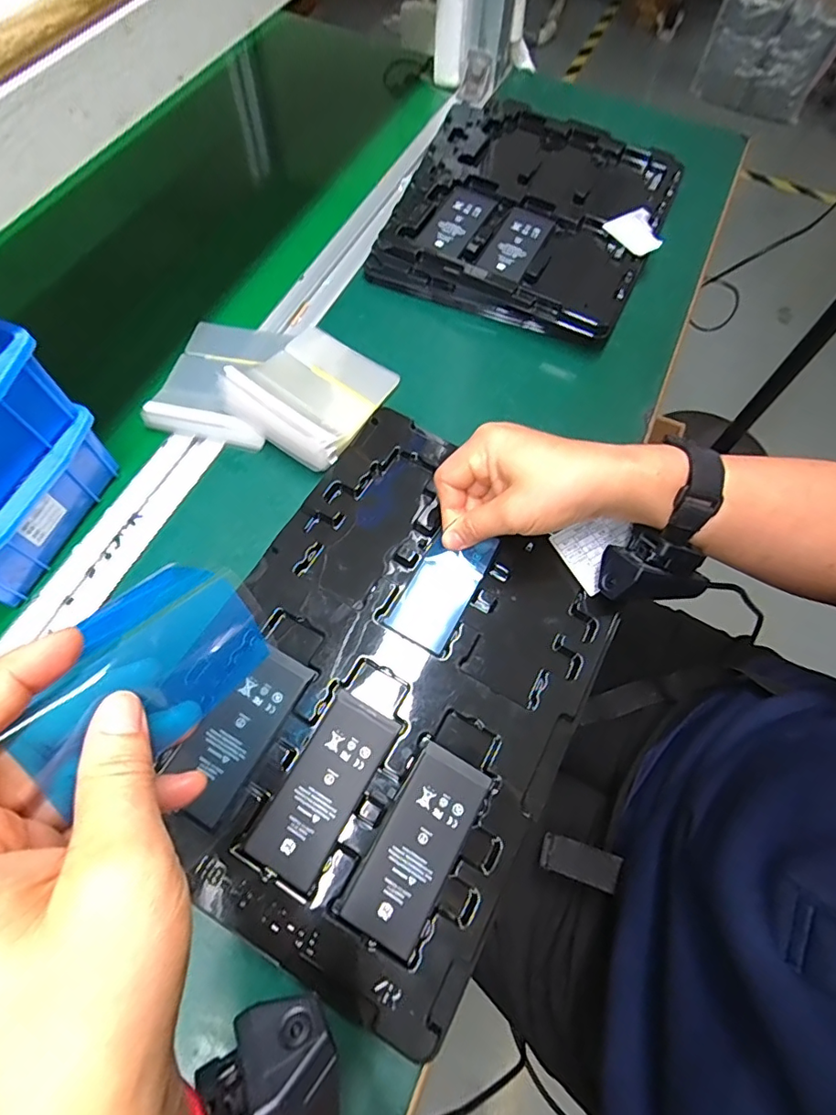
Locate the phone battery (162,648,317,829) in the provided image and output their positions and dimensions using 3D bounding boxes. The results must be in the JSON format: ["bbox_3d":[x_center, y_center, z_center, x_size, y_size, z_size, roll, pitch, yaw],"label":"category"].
[{"bbox_3d":[-0.106,0.100,0.311,0.042,0.004,0.098,28,68,10],"label":"phone battery"}]

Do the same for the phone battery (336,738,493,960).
[{"bbox_3d":[0.001,0.158,0.293,0.043,0.004,0.099,28,68,10],"label":"phone battery"}]

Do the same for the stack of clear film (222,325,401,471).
[{"bbox_3d":[-0.080,-0.134,0.407,0.094,0.040,0.115,31,68,11],"label":"stack of clear film"}]

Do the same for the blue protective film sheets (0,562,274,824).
[{"bbox_3d":[-0.098,0.038,0.196,0.053,0.006,0.099,56,37,-9],"label":"blue protective film sheets"}]

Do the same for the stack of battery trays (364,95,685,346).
[{"bbox_3d":[0.110,-0.340,0.519,0.238,0.041,0.284,21,67,7],"label":"stack of battery trays"}]

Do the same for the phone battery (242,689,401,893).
[{"bbox_3d":[-0.053,0.130,0.302,0.043,0.004,0.097,27,68,10],"label":"phone battery"}]

